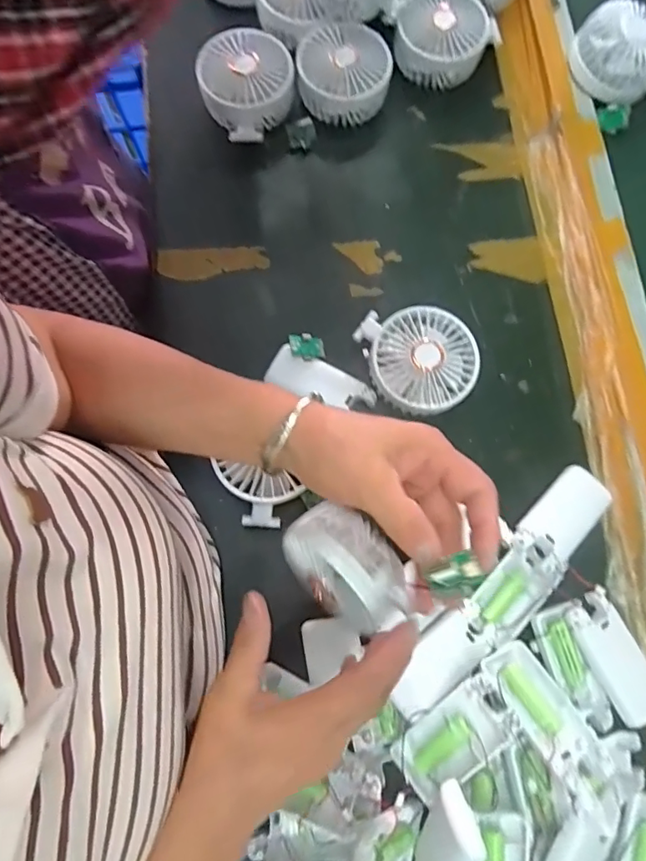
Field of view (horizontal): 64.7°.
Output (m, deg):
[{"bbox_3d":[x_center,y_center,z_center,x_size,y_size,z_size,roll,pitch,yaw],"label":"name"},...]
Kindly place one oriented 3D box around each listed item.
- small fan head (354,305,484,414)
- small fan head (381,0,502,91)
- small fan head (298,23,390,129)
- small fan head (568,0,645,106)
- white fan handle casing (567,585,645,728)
[{"bbox_3d":[0.081,-0.058,0.433,0.087,0.047,0.094,0,77,-1],"label":"small fan head"},{"bbox_3d":[0.117,-0.388,0.506,0.094,0.046,0.086,-41,81,-9],"label":"small fan head"},{"bbox_3d":[0.018,-0.342,0.495,0.084,0.047,0.083,0,77,-1],"label":"small fan head"},{"bbox_3d":[0.289,-0.360,0.495,0.084,0.054,0.081,0,77,-1],"label":"small fan head"},{"bbox_3d":[0.228,0.175,0.400,0.042,0.020,0.094,-26,79,-7],"label":"white fan handle casing"}]

